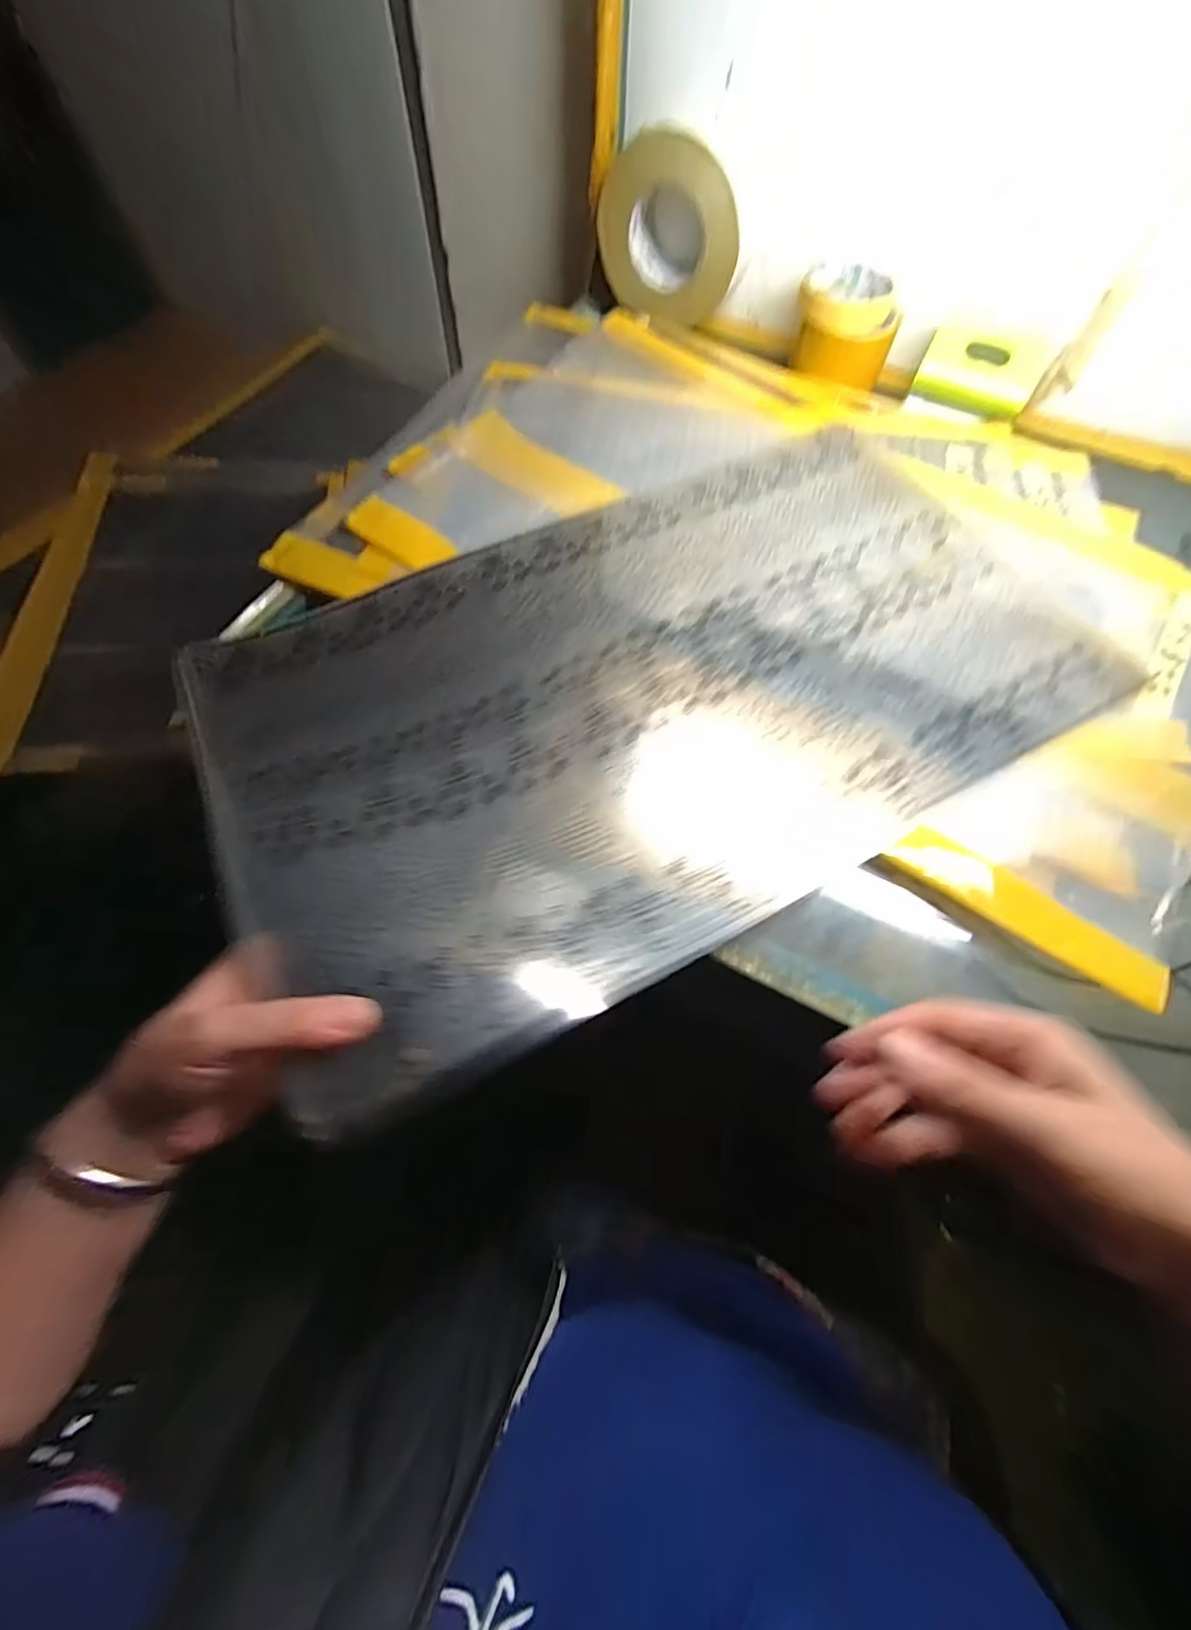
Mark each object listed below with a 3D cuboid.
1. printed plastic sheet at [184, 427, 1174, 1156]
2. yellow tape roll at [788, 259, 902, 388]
[{"bbox_3d":[0.061,-0.110,0.387,0.585,0.050,0.334,-27,68,-15],"label":"printed plastic sheet"},{"bbox_3d":[0.241,-0.473,0.563,0.094,0.062,0.094,1,64,-2],"label":"yellow tape roll"}]

